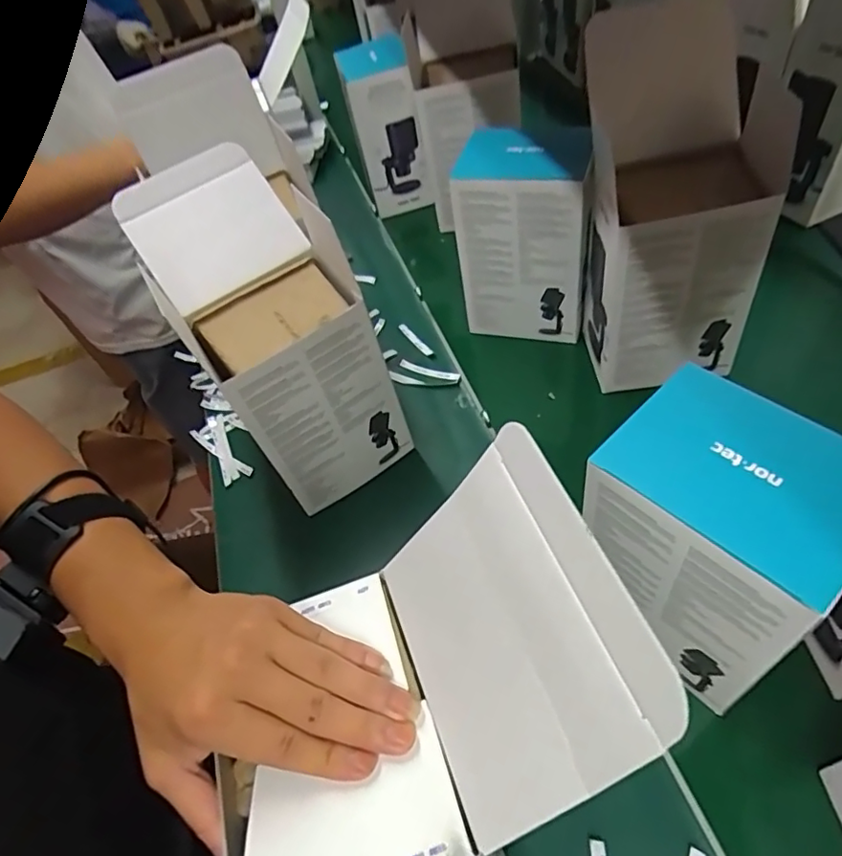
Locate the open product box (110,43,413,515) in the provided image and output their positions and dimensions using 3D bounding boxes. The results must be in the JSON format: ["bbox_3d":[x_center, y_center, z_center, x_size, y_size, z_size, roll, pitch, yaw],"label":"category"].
[{"bbox_3d":[-0.159,-0.097,0.605,0.148,0.295,0.269,-33,61,-16],"label":"open product box"}]

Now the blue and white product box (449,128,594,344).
[{"bbox_3d":[0.133,-0.239,0.729,0.167,0.255,0.131,11,59,11],"label":"blue and white product box"}]

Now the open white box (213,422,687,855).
[{"bbox_3d":[-0.014,0.119,0.252,0.198,0.132,0.147,-24,59,-11],"label":"open white box"}]

